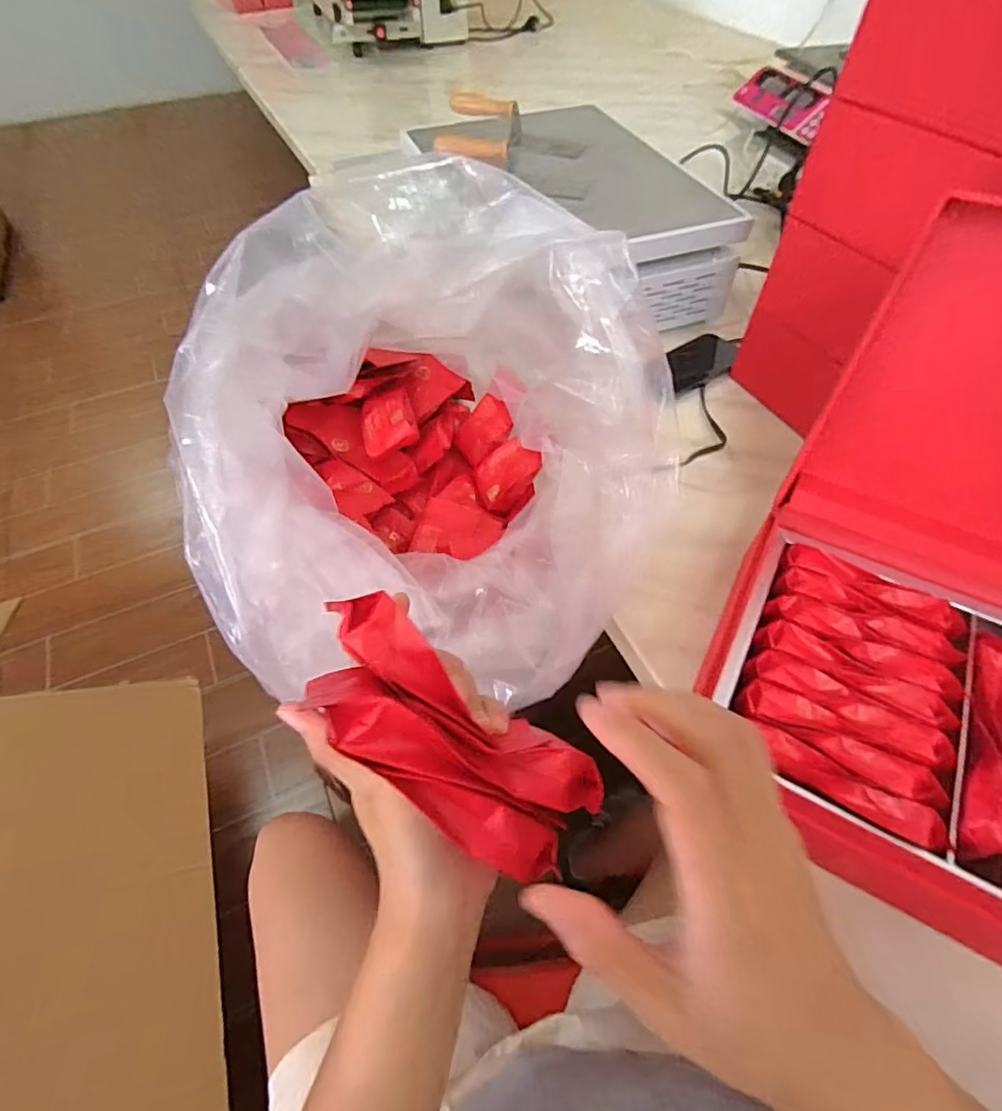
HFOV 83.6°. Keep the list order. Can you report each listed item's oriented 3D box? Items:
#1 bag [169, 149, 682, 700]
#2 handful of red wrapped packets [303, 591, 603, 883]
[{"bbox_3d":[-0.041,-0.107,0.452,0.308,0.290,0.387,-8,55,-5],"label":"bag"},{"bbox_3d":[-0.020,0.076,0.230,0.135,0.023,0.053,42,61,-5],"label":"handful of red wrapped packets"}]

